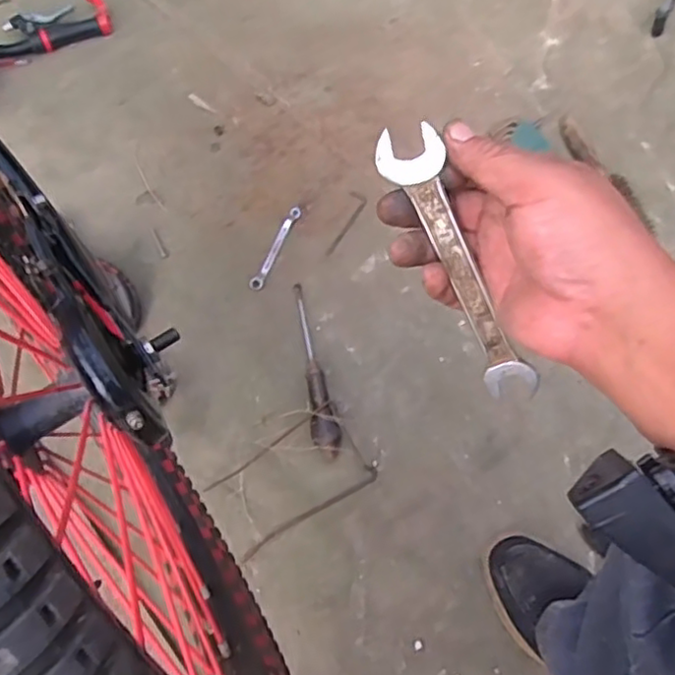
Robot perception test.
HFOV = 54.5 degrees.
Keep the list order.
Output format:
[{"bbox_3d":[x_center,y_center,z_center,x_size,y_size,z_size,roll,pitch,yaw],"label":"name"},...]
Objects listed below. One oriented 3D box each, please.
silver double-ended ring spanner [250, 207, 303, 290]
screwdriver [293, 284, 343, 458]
[{"bbox_3d":[-0.084,-0.122,0.896,0.019,0.008,0.131,25,69,13],"label":"silver double-ended ring spanner"},{"bbox_3d":[-0.028,0.035,0.826,0.032,0.025,0.236,-10,65,-2],"label":"screwdriver"}]

